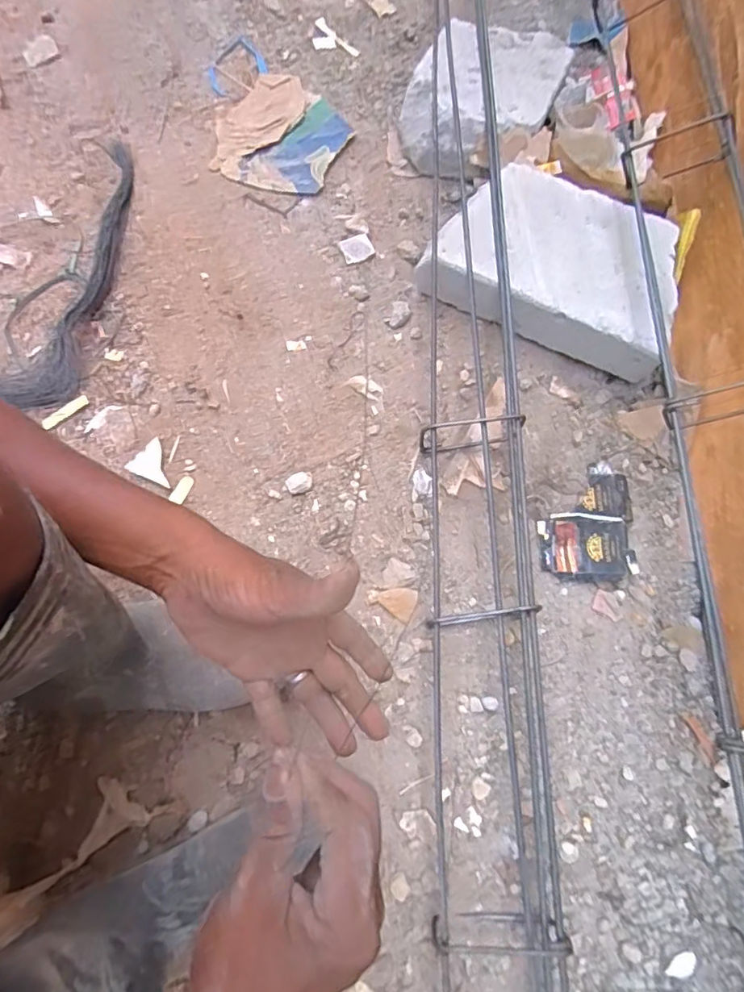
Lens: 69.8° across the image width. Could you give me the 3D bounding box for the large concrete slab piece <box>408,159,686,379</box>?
[{"bbox_3d":[0.236,-0.300,0.694,0.300,0.090,0.200,23,73,6],"label":"large concrete slab piece"}]

